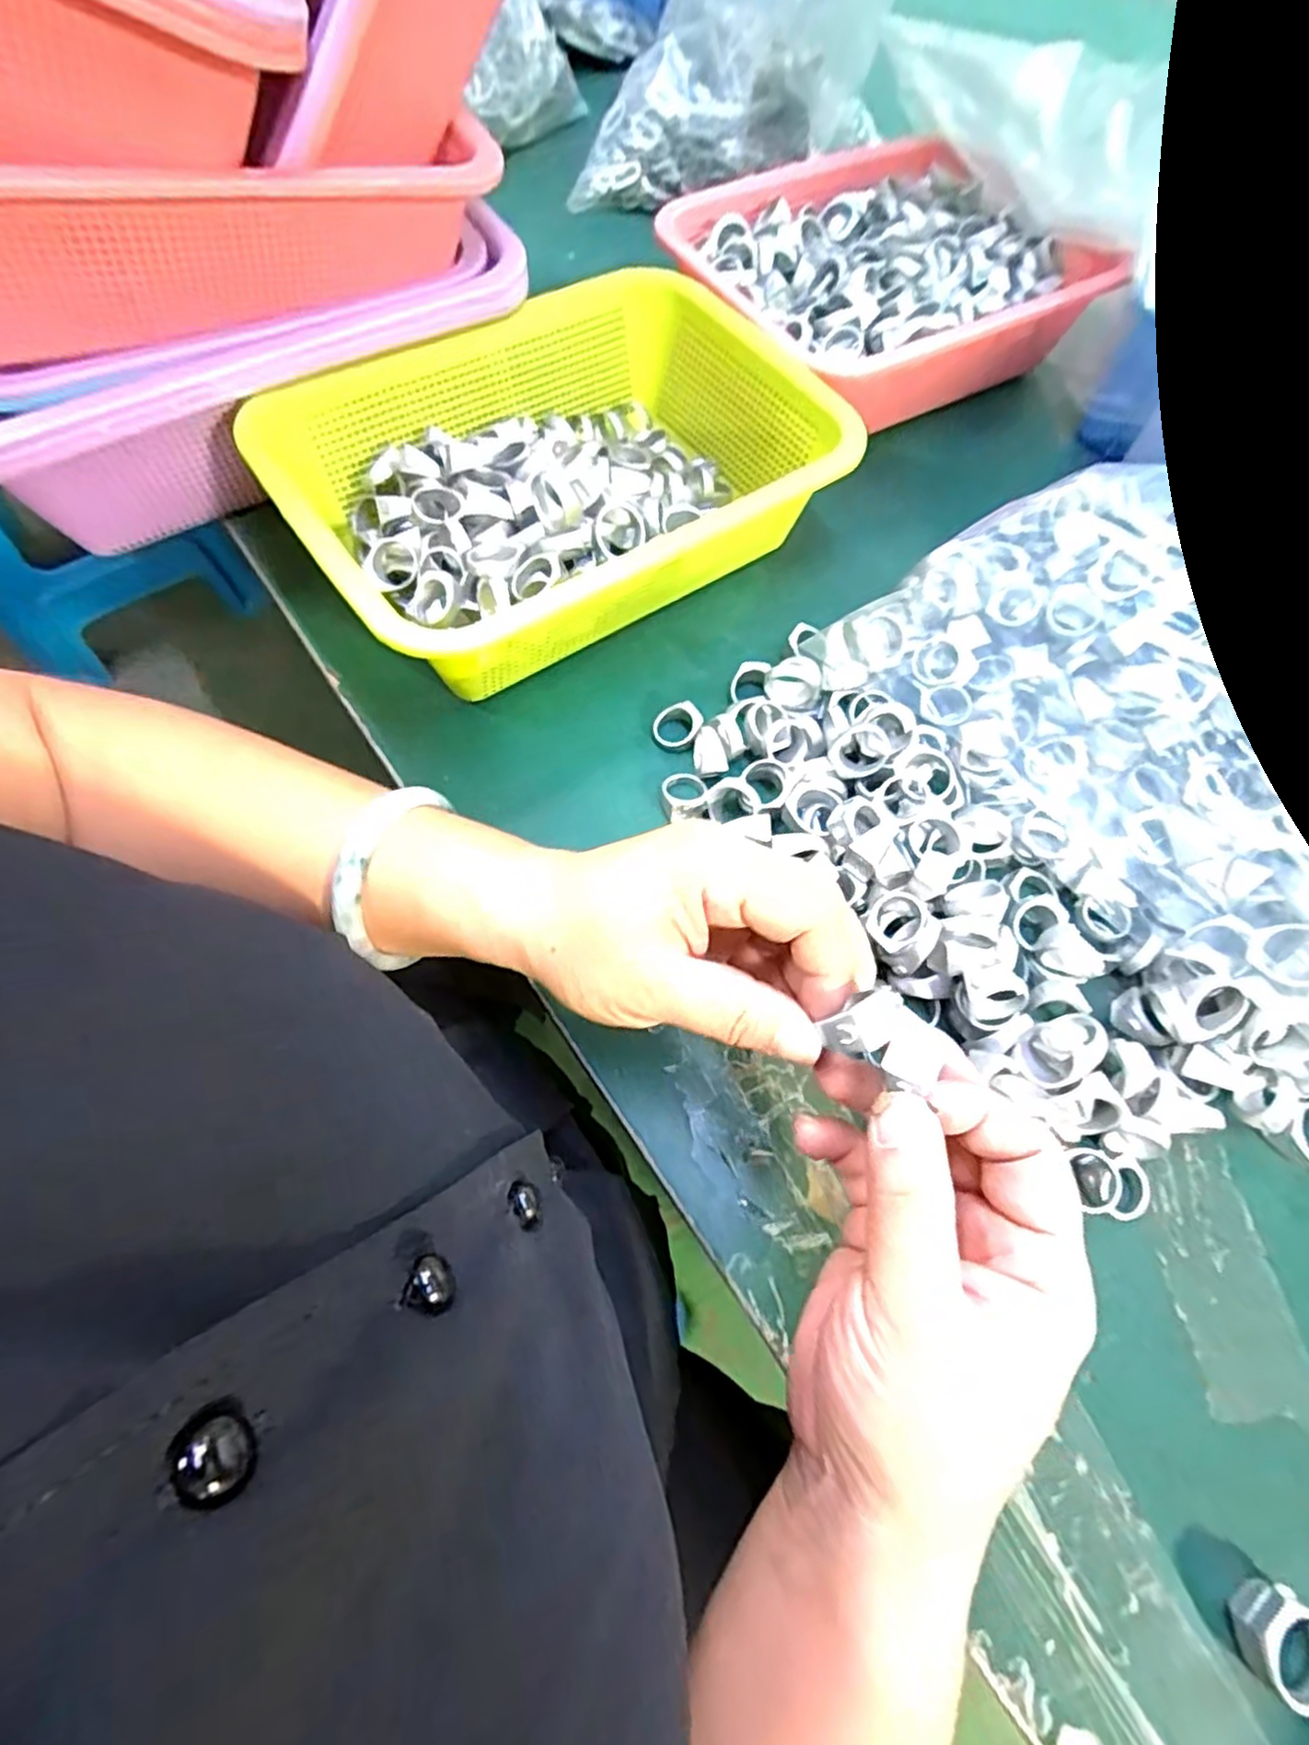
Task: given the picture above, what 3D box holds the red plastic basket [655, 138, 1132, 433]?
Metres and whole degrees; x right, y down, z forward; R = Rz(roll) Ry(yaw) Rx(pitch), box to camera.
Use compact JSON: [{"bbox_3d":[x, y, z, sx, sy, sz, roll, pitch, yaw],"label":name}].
[{"bbox_3d":[0.144,-0.376,0.475,0.241,0.077,0.201,-30,69,-15],"label":"red plastic basket"}]

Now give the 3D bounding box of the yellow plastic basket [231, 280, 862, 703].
[{"bbox_3d":[-0.049,-0.197,0.378,0.256,0.083,0.192,-35,71,-17],"label":"yellow plastic basket"}]

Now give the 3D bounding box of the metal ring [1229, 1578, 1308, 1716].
[{"bbox_3d":[0.197,0.240,0.222,0.025,0.013,0.028,-37,71,-17],"label":"metal ring"}]

